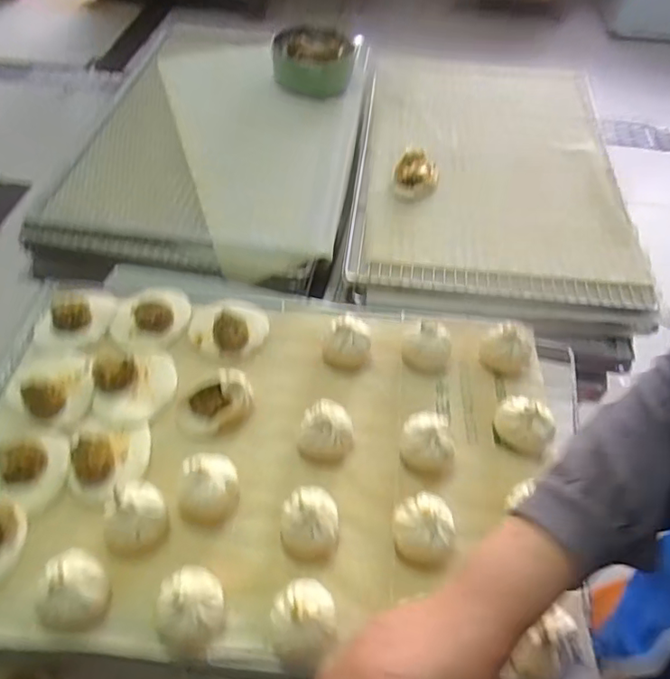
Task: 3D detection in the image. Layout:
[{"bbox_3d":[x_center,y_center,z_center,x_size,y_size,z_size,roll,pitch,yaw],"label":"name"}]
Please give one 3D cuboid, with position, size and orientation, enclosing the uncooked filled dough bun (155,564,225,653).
[{"bbox_3d":[-0.120,0.220,0.464,0.056,0.045,0.061,5,51,2],"label":"uncooked filled dough bun"}]

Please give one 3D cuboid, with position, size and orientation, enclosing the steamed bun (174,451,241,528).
[{"bbox_3d":[-0.120,0.139,0.531,0.056,0.044,0.057,1,51,-1],"label":"steamed bun"}]

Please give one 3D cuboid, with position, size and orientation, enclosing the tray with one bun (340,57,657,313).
[{"bbox_3d":[0.246,-0.283,0.921,0.421,0.073,0.642,4,51,2],"label":"tray with one bun"}]

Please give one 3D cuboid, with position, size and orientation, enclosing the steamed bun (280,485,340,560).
[{"bbox_3d":[-0.023,0.166,0.512,0.053,0.044,0.056,1,51,-1],"label":"steamed bun"}]

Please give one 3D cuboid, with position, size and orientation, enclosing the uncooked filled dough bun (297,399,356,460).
[{"bbox_3d":[-0.008,0.092,0.571,0.054,0.046,0.048,9,51,5],"label":"uncooked filled dough bun"}]

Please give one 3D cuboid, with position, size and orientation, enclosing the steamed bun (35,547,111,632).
[{"bbox_3d":[-0.217,0.209,0.468,0.056,0.045,0.060,1,51,-1],"label":"steamed bun"}]

